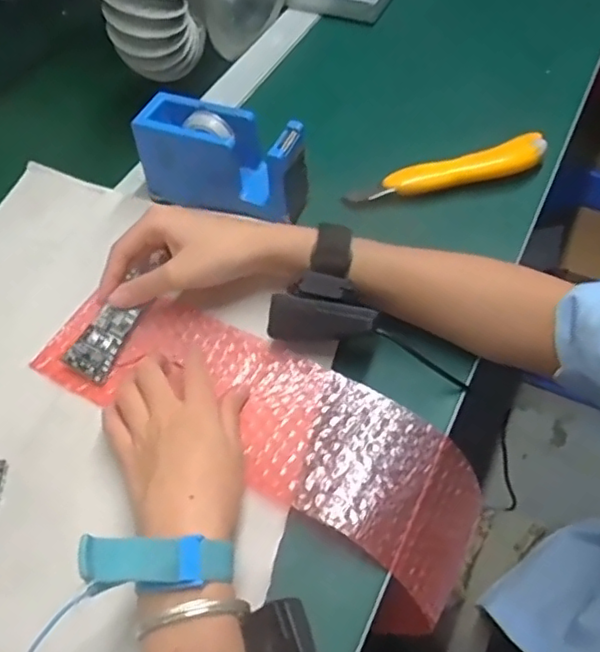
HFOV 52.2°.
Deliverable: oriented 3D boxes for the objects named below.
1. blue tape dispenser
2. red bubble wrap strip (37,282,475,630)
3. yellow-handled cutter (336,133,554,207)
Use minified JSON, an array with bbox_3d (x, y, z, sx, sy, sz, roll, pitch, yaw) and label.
[{"bbox_3d":[-0.059,-0.134,0.492,0.139,0.069,0.043,16,57,13],"label":"blue tape dispenser"},{"bbox_3d":[-0.029,0.064,0.411,0.316,0.054,0.106,30,61,18],"label":"red bubble wrap strip"},{"bbox_3d":[0.124,-0.129,0.512,0.176,0.015,0.030,-16,56,-9],"label":"yellow-handled cutter"}]

